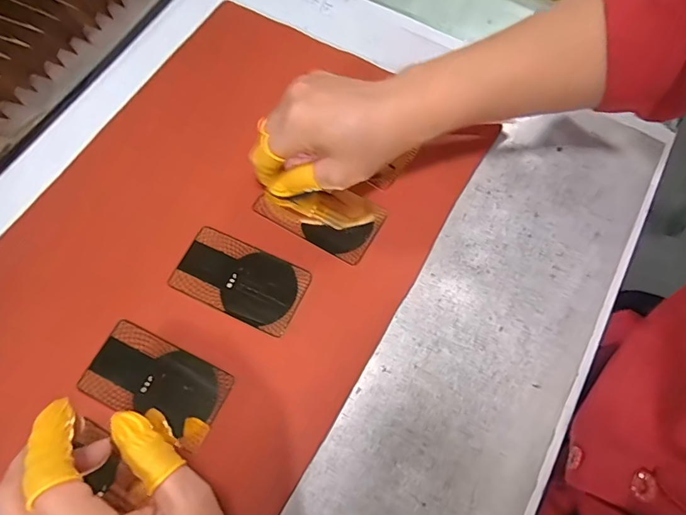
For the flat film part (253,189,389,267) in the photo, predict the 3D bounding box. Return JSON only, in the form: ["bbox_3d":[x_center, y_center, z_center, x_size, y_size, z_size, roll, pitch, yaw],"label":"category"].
[{"bbox_3d":[-0.016,-0.033,0.318,0.083,0.004,0.047,29,72,9],"label":"flat film part"}]

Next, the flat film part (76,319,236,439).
[{"bbox_3d":[-0.113,0.075,0.274,0.085,0.004,0.046,24,66,11],"label":"flat film part"}]

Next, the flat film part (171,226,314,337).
[{"bbox_3d":[-0.068,0.014,0.299,0.085,0.004,0.048,24,72,8],"label":"flat film part"}]

